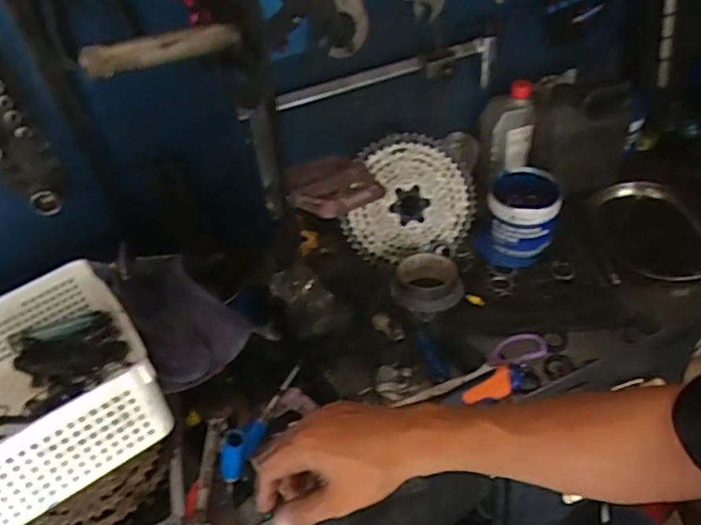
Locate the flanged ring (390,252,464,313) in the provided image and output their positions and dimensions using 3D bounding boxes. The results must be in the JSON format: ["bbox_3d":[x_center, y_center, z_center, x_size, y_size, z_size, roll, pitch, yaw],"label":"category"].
[{"bbox_3d":[0.108,0.029,0.843,0.099,0.034,0.109,-7,43,3],"label":"flanged ring"}]

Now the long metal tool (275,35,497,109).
[{"bbox_3d":[0.061,-0.263,0.862,0.342,0.060,0.020,-19,44,-9],"label":"long metal tool"}]

